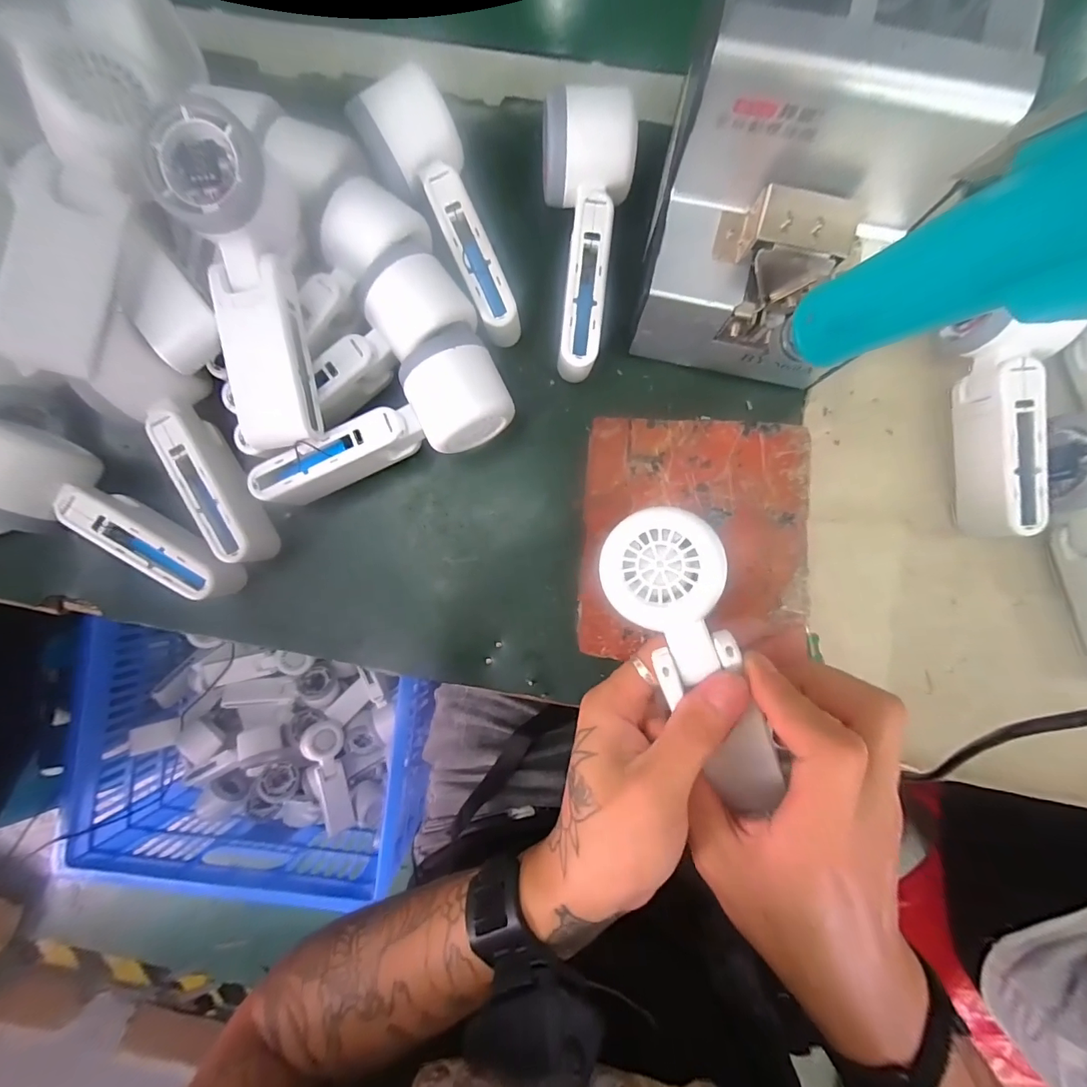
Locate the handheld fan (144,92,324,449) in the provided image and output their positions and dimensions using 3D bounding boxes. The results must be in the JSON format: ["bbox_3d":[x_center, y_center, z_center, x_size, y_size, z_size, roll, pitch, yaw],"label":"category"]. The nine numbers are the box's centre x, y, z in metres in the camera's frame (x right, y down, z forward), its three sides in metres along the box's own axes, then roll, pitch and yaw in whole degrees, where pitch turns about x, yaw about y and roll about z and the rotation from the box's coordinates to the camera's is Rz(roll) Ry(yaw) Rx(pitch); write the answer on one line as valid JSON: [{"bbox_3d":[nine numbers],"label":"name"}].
[{"bbox_3d":[-0.164,-0.140,0.266,0.054,0.053,0.166,-8,101,2],"label":"handheld fan"}]

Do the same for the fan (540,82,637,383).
[{"bbox_3d":[0.025,-0.185,0.289,0.053,0.053,0.150,3,87,2],"label":"fan"}]

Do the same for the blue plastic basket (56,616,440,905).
[{"bbox_3d":[-0.420,0.323,0.706,0.450,0.169,0.310,8,87,3],"label":"blue plastic basket"}]

